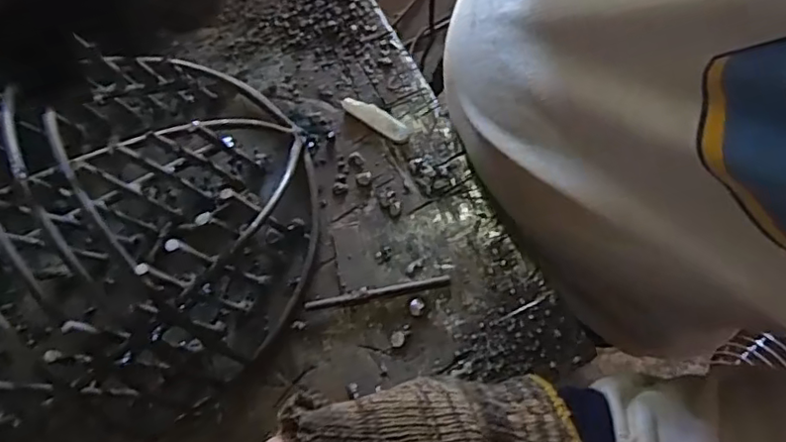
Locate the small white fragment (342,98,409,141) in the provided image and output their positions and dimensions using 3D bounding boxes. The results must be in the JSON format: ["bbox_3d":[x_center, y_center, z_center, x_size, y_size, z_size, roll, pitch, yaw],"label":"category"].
[{"bbox_3d":[-0.011,-0.067,0.380,0.047,0.008,0.013,36,80,9],"label":"small white fragment"}]

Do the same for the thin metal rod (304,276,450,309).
[{"bbox_3d":[-0.009,0.043,0.355,0.086,0.005,0.006,-10,76,-1],"label":"thin metal rod"}]

